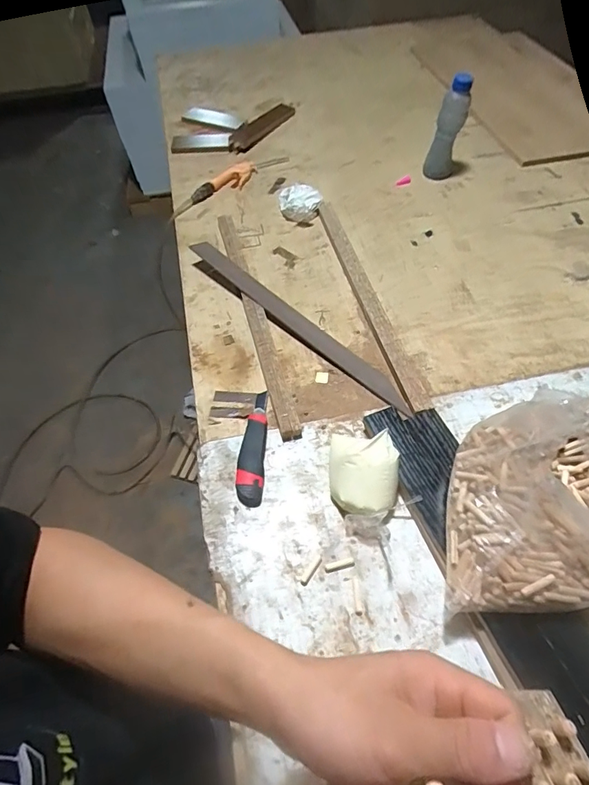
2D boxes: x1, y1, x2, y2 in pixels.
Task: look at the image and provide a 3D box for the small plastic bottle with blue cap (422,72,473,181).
[{"bbox_3d":[0.345,-0.592,0.992,0.072,0.217,0.053,12,59,11],"label":"small plastic bottle with blue cap"}]

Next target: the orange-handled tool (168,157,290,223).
[{"bbox_3d":[-0.154,-0.505,1.053,0.333,0.033,0.056,-38,63,-21],"label":"orange-handled tool"}]

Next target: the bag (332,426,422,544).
[{"bbox_3d":[0.099,0.116,0.609,0.097,0.072,0.159,-9,57,-2],"label":"bag"}]

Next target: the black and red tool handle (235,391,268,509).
[{"bbox_3d":[-0.064,0.079,0.671,0.039,0.024,0.187,-1,58,3],"label":"black and red tool handle"}]

